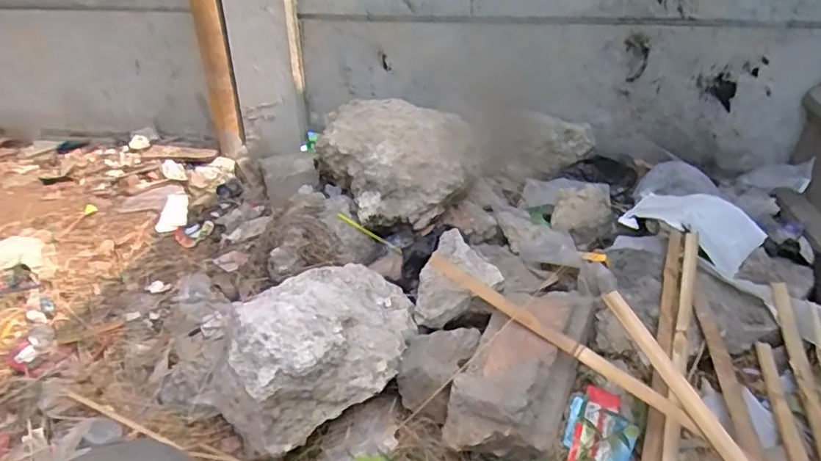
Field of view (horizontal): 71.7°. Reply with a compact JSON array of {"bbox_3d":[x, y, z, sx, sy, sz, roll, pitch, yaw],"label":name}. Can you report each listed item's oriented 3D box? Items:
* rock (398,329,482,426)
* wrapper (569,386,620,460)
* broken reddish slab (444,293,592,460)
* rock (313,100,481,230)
[{"bbox_3d":[0.044,0.229,0.950,0.106,0.093,0.146,14,37,23],"label":"rock"},{"bbox_3d":[0.284,0.330,0.890,0.054,0.025,0.205,14,37,23],"label":"wrapper"},{"bbox_3d":[0.183,0.226,0.920,0.144,0.125,0.319,16,38,26],"label":"broken reddish slab"},{"bbox_3d":[-0.044,-0.187,1.342,0.288,0.170,0.403,-22,38,-27],"label":"rock"}]

